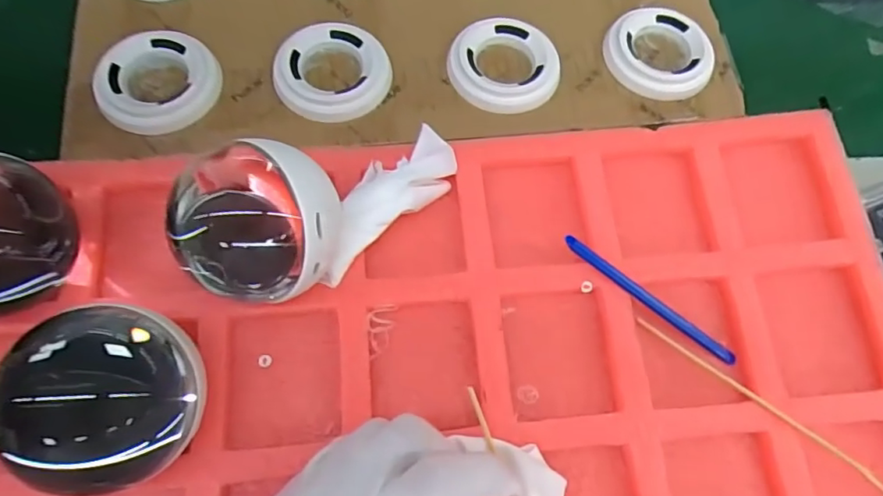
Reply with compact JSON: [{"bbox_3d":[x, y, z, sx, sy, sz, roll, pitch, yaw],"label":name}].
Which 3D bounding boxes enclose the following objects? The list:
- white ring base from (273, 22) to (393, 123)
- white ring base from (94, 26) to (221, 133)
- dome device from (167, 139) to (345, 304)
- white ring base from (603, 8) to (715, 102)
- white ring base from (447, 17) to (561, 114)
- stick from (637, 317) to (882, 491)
[{"bbox_3d":[-0.069,-0.113,0.352,0.071,0.012,0.070,1,69,-3],"label":"white ring base"},{"bbox_3d":[-0.172,-0.103,0.340,0.070,0.011,0.071,1,69,-3],"label":"white ring base"},{"bbox_3d":[-0.083,-0.006,0.269,0.064,0.071,0.064,1,69,-3],"label":"dome device"},{"bbox_3d":[0.145,-0.130,0.372,0.071,0.013,0.065,1,69,-3],"label":"white ring base"},{"bbox_3d":[0.041,-0.119,0.363,0.071,0.011,0.070,1,69,-3],"label":"white ring base"},{"bbox_3d":[0.161,0.077,0.279,0.141,0.004,0.006,38,72,10],"label":"stick"}]

